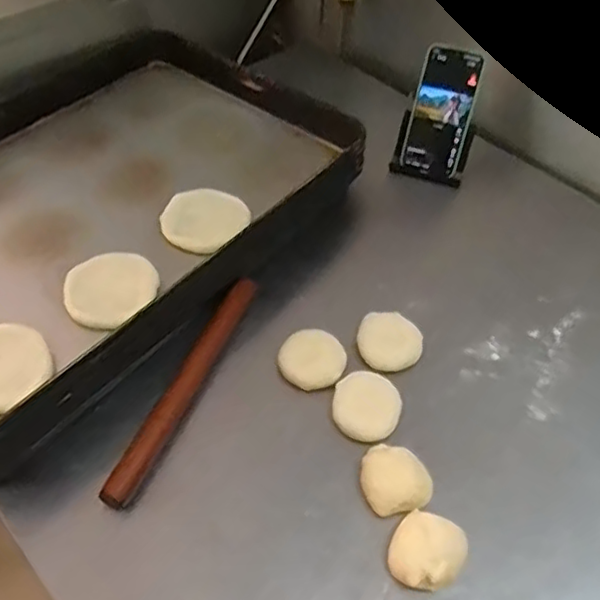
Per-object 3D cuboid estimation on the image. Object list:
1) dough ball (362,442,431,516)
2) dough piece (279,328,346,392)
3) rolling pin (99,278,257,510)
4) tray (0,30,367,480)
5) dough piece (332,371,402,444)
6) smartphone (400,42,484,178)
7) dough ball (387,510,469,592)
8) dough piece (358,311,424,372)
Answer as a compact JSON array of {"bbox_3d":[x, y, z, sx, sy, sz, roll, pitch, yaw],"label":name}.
[{"bbox_3d":[0.085,0.161,0.577,0.056,0.025,0.063,-8,49,-11],"label":"dough ball"},{"bbox_3d":[0.013,0.060,0.655,0.064,0.026,0.061,2,48,-2],"label":"dough piece"},{"bbox_3d":[-0.112,0.080,0.637,0.025,0.026,0.271,19,50,13],"label":"rolling pin"},{"bbox_3d":[-0.245,-0.119,0.750,0.407,0.064,0.604,32,55,24],"label":"tray"},{"bbox_3d":[0.065,0.104,0.623,0.064,0.023,0.065,11,49,6],"label":"dough piece"},{"bbox_3d":[0.188,-0.252,0.852,0.074,0.160,0.009,15,21,9],"label":"smartphone"},{"bbox_3d":[0.107,0.211,0.539,0.058,0.032,0.067,34,55,24],"label":"dough ball"},{"bbox_3d":[0.096,0.045,0.676,0.066,0.020,0.066,2,48,-2],"label":"dough piece"}]

